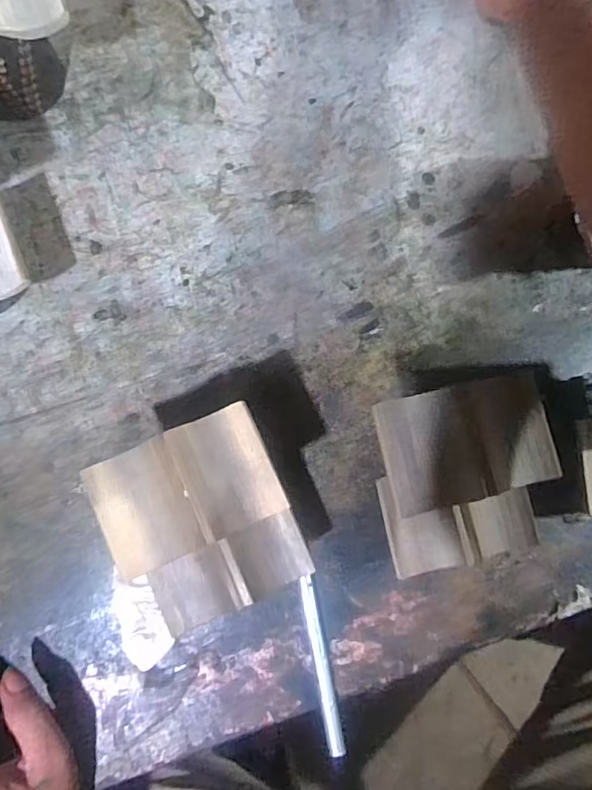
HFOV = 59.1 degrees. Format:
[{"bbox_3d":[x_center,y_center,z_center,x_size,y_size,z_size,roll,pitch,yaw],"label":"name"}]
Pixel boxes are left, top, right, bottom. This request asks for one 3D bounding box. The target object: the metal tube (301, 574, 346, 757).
[{"bbox_3d":[0.020,0.208,0.407,0.012,0.016,0.131,-10,84,-3],"label":"metal tube"}]

